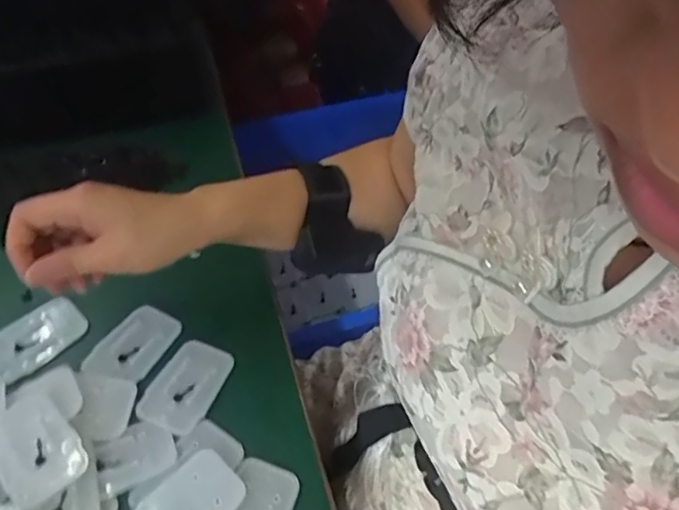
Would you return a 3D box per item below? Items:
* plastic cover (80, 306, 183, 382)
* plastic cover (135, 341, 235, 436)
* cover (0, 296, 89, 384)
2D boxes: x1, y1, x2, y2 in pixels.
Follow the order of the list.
[{"bbox_3d":[-0.155,0.067,0.434,0.046,0.007,0.068,24,54,17],"label":"plastic cover"},{"bbox_3d":[-0.110,0.094,0.415,0.046,0.006,0.069,19,53,13],"label":"plastic cover"},{"bbox_3d":[-0.228,0.062,0.429,0.071,0.011,0.041,-38,79,-22],"label":"cover"}]

